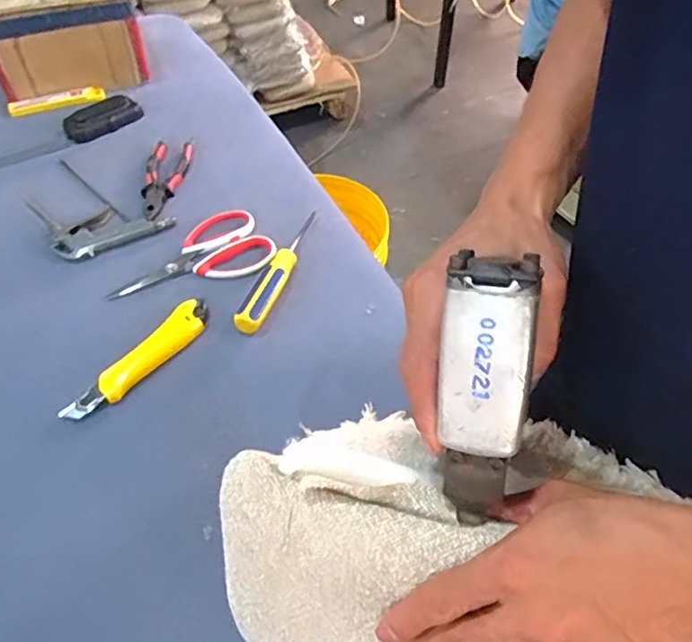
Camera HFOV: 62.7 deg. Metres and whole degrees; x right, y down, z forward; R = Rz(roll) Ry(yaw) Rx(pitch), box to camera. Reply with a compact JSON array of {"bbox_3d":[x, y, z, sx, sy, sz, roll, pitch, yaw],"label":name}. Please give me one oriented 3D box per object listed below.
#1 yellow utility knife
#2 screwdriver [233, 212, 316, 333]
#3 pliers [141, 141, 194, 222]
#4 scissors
[{"bbox_3d":[-0.203,0.036,0.566,0.036,0.016,0.168,33,58,23],"label":"yellow utility knife"},{"bbox_3d":[-0.072,-0.062,0.643,0.028,0.026,0.188,16,53,12],"label":"screwdriver"},{"bbox_3d":[-0.242,-0.185,0.743,0.054,0.013,0.154,6,52,5],"label":"pliers"},{"bbox_3d":[-0.181,-0.073,0.657,0.184,0.016,0.104,-25,56,-18],"label":"scissors"}]

